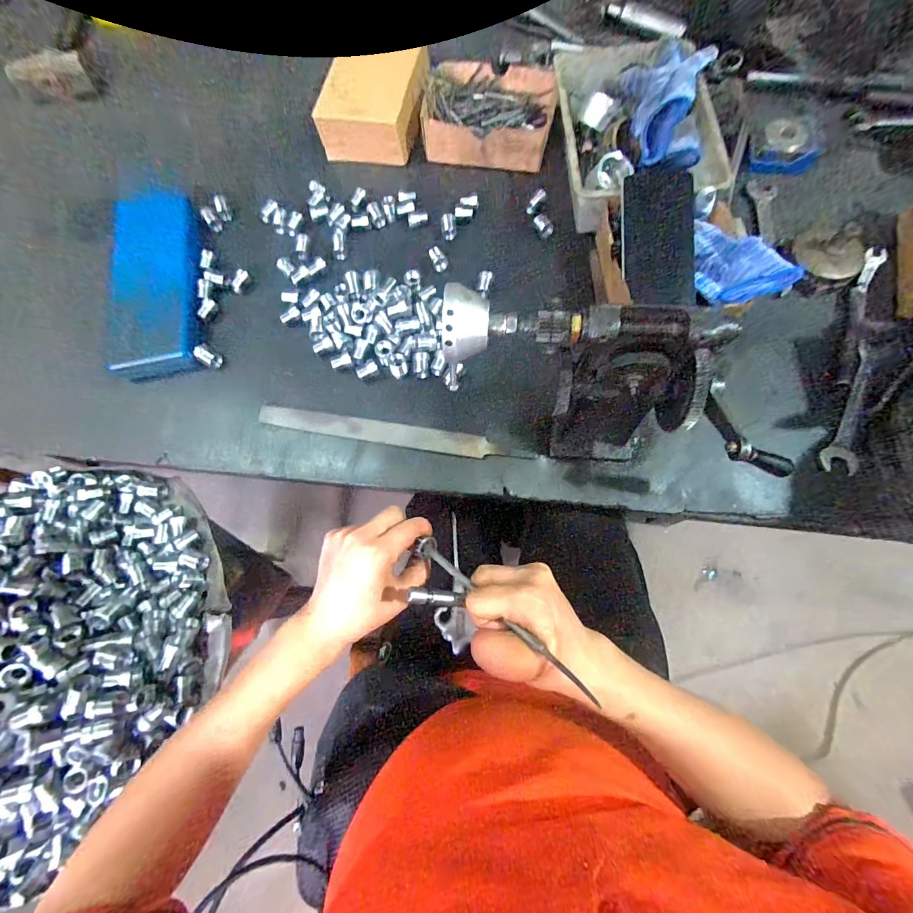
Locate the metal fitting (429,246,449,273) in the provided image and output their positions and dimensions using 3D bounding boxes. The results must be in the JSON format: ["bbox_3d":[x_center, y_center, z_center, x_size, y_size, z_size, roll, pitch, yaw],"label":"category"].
[{"bbox_3d":[-0.022,-0.245,0.495,0.018,0.013,0.031,-24,73,-6],"label":"metal fitting"}]

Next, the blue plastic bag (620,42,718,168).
[{"bbox_3d":[0.239,-0.409,0.456,0.101,0.054,0.151,9,73,5],"label":"blue plastic bag"}]

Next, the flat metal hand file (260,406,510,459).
[{"bbox_3d":[-0.083,-0.026,0.430,0.267,0.007,0.023,9,73,5],"label":"flat metal hand file"}]

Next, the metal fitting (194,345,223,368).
[{"bbox_3d":[-0.284,-0.114,0.458,0.030,0.013,0.016,34,76,12],"label":"metal fitting"}]

